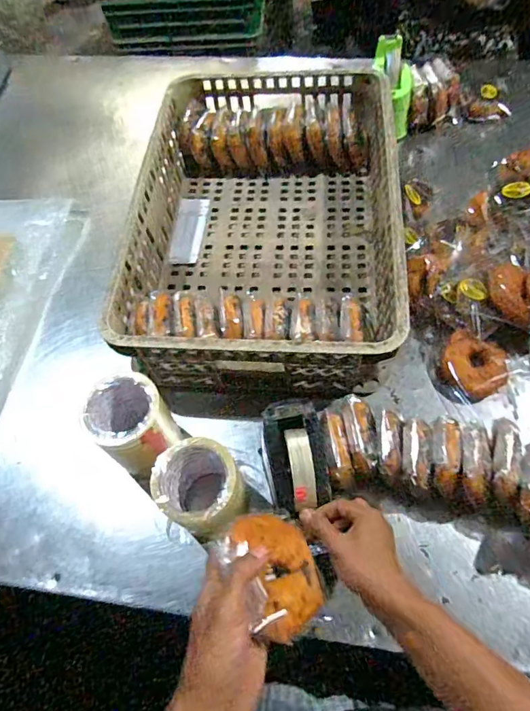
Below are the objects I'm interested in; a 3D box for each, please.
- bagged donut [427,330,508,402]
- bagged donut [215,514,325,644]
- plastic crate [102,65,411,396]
[{"bbox_3d":[0.304,0.020,0.697,0.101,0.035,0.101,-1,79,6],"label":"bagged donut"},{"bbox_3d":[0.007,0.192,0.412,0.086,0.032,0.099,-5,61,-46],"label":"bagged donut"},{"bbox_3d":[0.003,-0.240,0.797,0.409,0.147,0.599,2,60,5],"label":"plastic crate"}]

